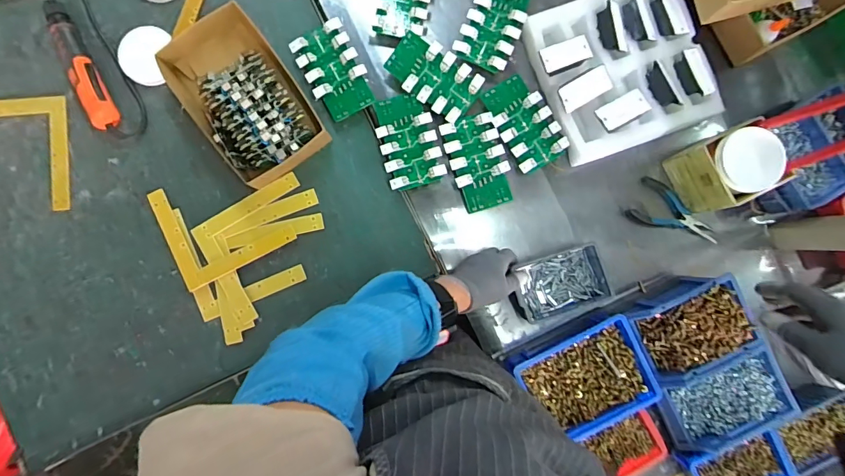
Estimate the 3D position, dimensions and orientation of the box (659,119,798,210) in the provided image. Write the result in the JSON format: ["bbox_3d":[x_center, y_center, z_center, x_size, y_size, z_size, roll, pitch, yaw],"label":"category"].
[{"bbox_3d":[0.489,-0.110,0.687,0.103,0.125,0.108,-25,88,-1],"label":"box"}]

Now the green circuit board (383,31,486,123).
[{"bbox_3d":[0.019,-0.275,0.725,0.157,0.013,0.092,40,88,1],"label":"green circuit board"}]

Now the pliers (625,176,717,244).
[{"bbox_3d":[0.436,-0.038,0.745,0.151,0.019,0.075,27,88,1],"label":"pliers"}]

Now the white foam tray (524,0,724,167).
[{"bbox_3d":[0.335,-0.284,0.711,0.264,0.052,0.265,-21,88,-1],"label":"white foam tray"}]

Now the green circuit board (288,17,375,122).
[{"bbox_3d":[-0.150,-0.283,0.737,0.095,0.030,0.156,-28,88,-1],"label":"green circuit board"}]

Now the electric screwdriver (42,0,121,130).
[{"bbox_3d":[-0.588,-0.317,0.723,0.049,0.041,0.293,-26,88,-1],"label":"electric screwdriver"}]

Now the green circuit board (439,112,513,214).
[{"bbox_3d":[0.095,-0.129,0.718,0.092,0.015,0.155,-19,88,-1],"label":"green circuit board"}]

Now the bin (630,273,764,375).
[{"bbox_3d":[0.429,0.142,0.700,0.165,0.092,0.119,-24,88,-1],"label":"bin"}]

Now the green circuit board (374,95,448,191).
[{"bbox_3d":[-0.024,-0.164,0.729,0.094,0.023,0.152,-15,88,-1],"label":"green circuit board"}]

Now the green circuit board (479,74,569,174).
[{"bbox_3d":[0.175,-0.194,0.724,0.092,0.014,0.158,-31,88,-2],"label":"green circuit board"}]

